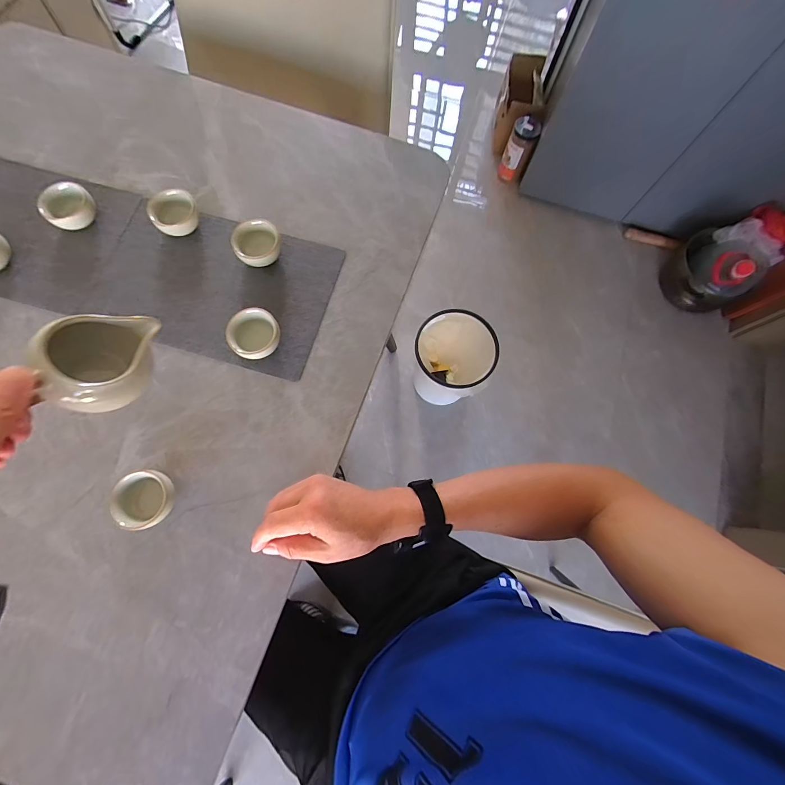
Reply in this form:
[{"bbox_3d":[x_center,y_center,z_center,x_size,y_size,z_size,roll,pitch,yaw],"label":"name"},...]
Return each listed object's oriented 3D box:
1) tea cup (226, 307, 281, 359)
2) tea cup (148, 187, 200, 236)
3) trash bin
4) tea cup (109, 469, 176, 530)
[{"bbox_3d":[-0.166,-0.068,0.439,0.059,0.040,0.056,0,75,-1],"label":"tea cup"},{"bbox_3d":[-0.289,-0.237,0.479,0.045,0.038,0.057,39,78,9],"label":"tea cup"},{"bbox_3d":[0.174,-0.086,1.105,0.215,0.287,0.215,0,75,-1],"label":"trash bin"},{"bbox_3d":[-0.267,0.117,0.391,0.057,0.035,0.058,0,75,-1],"label":"tea cup"}]

